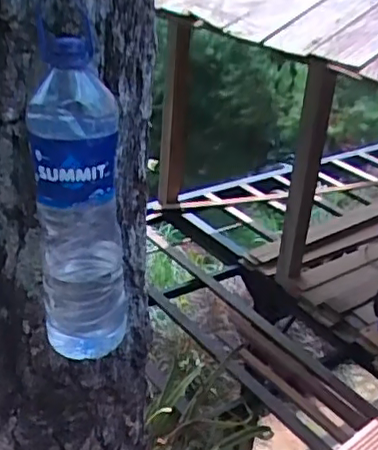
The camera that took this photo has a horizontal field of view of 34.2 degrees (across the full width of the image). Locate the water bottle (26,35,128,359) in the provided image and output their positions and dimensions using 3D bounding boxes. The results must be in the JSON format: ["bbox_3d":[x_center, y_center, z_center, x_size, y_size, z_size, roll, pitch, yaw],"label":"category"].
[{"bbox_3d":[-0.102,-0.020,0.586,0.086,0.292,0.088,-1,29,-11],"label":"water bottle"}]

